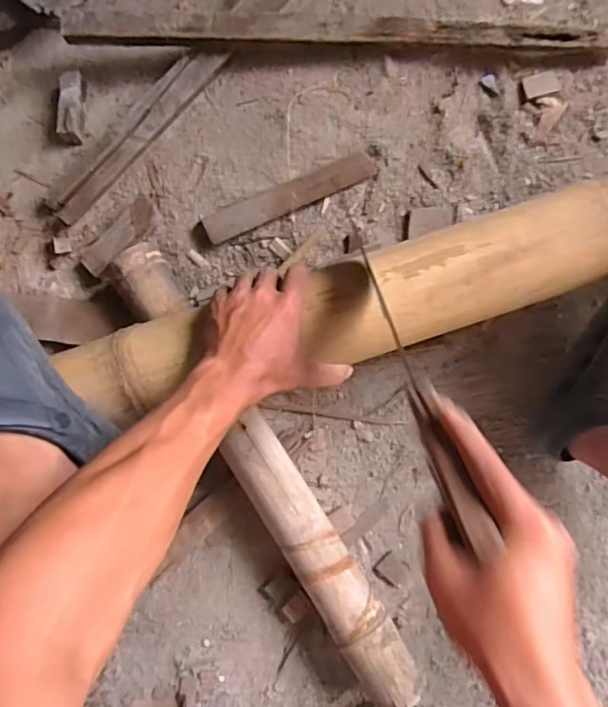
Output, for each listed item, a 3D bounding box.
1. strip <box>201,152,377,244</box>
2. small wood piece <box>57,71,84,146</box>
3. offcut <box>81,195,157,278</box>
[{"bbox_3d":[-0.016,-0.184,0.648,0.208,0.013,0.035,-25,110,-1],"label":"strip"},{"bbox_3d":[-0.277,-0.294,0.663,0.025,0.033,0.082,0,83,6],"label":"small wood piece"},{"bbox_3d":[-0.216,-0.137,0.643,0.107,0.014,0.037,-41,84,2],"label":"offcut"}]

